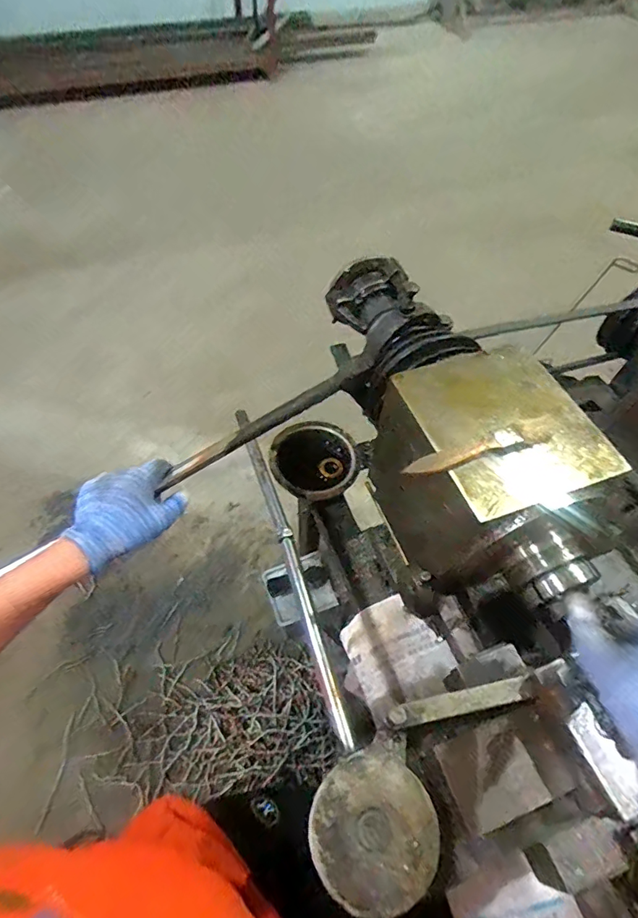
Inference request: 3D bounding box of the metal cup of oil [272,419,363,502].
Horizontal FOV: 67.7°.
[{"bbox_3d":[-0.005,0.006,0.720,0.125,0.047,0.132,1,56,-1],"label":"metal cup of oil"}]

